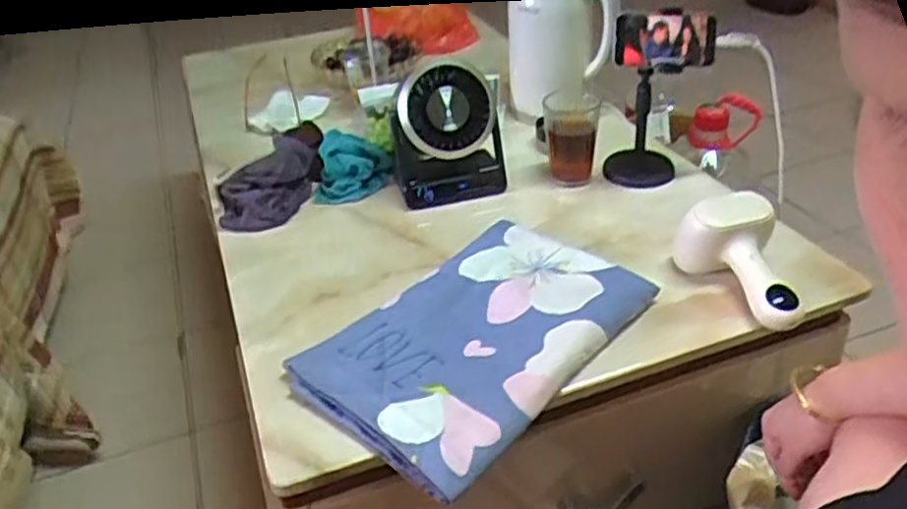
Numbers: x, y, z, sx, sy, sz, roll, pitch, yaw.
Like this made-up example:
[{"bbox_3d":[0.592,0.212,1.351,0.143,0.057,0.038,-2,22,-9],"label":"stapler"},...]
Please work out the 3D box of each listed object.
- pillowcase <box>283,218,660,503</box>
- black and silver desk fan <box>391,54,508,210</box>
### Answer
[{"bbox_3d":[0.031,0.093,0.872,0.256,0.042,0.391,26,44,38],"label":"pillowcase"},{"bbox_3d":[-0.009,-0.196,1.140,0.169,0.231,0.098,-6,33,-1],"label":"black and silver desk fan"}]

